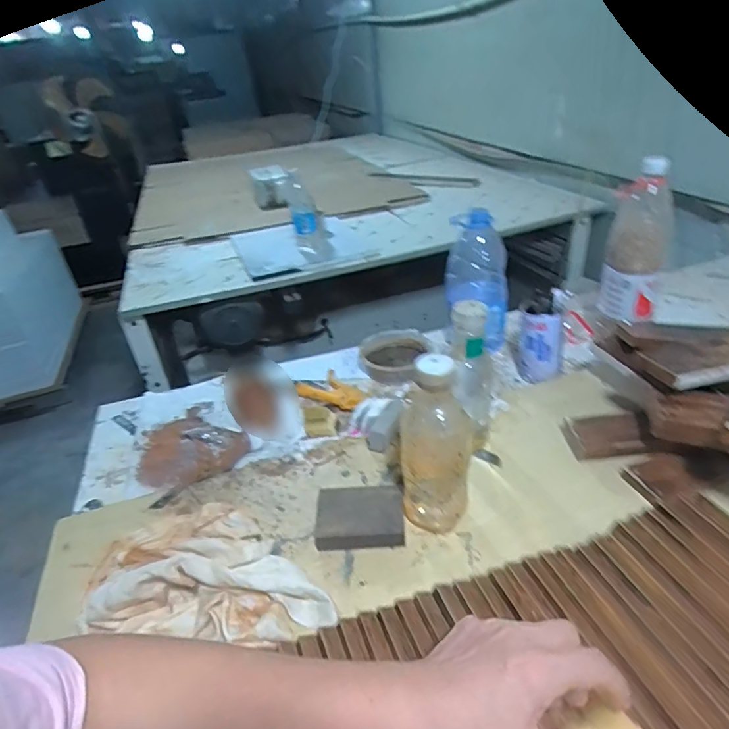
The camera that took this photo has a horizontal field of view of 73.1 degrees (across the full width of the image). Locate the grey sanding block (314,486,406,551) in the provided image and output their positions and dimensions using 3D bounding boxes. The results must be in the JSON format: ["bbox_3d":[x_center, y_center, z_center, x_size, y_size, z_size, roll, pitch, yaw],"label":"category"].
[{"bbox_3d":[-0.004,0.174,0.560,0.098,0.032,0.066,-2,34,6],"label":"grey sanding block"}]

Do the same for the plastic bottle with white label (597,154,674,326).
[{"bbox_3d":[0.431,-0.190,0.772,0.090,0.231,0.076,17,40,30],"label":"plastic bottle with white label"}]

